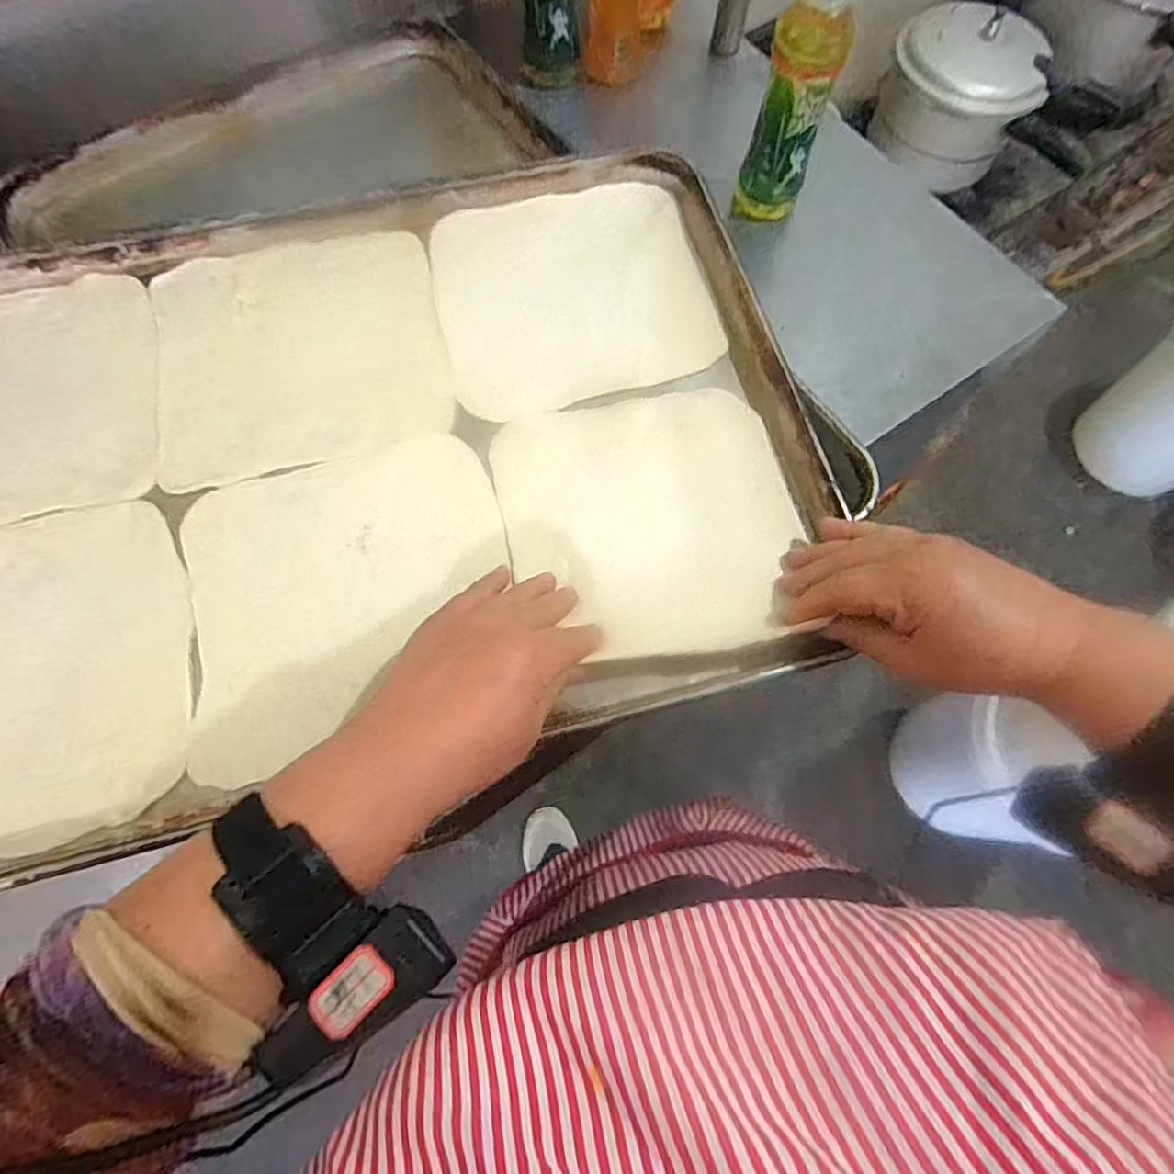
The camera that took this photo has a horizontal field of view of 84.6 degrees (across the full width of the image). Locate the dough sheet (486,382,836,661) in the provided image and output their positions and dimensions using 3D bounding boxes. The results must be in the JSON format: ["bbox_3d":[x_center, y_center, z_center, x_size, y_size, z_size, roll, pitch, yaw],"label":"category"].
[{"bbox_3d":[0.040,-0.042,0.399,0.177,0.019,0.173,-9,70,-5],"label":"dough sheet"}]

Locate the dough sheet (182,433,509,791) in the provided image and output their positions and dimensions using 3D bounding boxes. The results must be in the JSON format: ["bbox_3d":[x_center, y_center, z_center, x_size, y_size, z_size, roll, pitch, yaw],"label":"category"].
[{"bbox_3d":[-0.140,0.001,0.382,0.187,0.010,0.175,-15,71,-7],"label":"dough sheet"}]

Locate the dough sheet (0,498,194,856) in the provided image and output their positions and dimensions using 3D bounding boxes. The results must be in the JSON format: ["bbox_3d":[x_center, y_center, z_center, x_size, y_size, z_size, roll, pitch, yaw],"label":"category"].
[{"bbox_3d":[-0.323,0.052,0.361,0.194,0.020,0.185,-17,71,-8],"label":"dough sheet"}]

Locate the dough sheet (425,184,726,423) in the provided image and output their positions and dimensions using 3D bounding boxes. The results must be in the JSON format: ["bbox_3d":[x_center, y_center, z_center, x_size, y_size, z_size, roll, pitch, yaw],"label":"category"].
[{"bbox_3d":[-0.010,-0.209,0.458,0.187,0.012,0.172,-14,70,-7],"label":"dough sheet"}]

